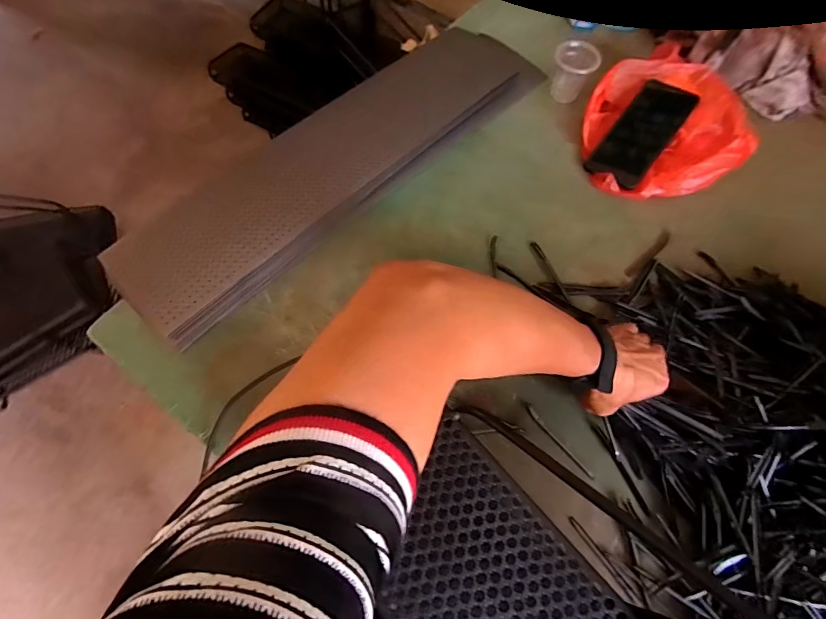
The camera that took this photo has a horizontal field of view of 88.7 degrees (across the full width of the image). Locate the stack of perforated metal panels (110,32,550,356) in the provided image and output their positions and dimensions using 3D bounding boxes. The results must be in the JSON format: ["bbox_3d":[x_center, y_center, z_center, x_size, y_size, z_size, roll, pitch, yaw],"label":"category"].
[{"bbox_3d":[-0.079,-0.212,0.569,0.635,0.041,0.151,-41,74,-18],"label":"stack of perforated metal panels"}]

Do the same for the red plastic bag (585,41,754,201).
[{"bbox_3d":[0.335,-0.260,0.591,0.196,0.066,0.212,-10,67,-7],"label":"red plastic bag"}]

